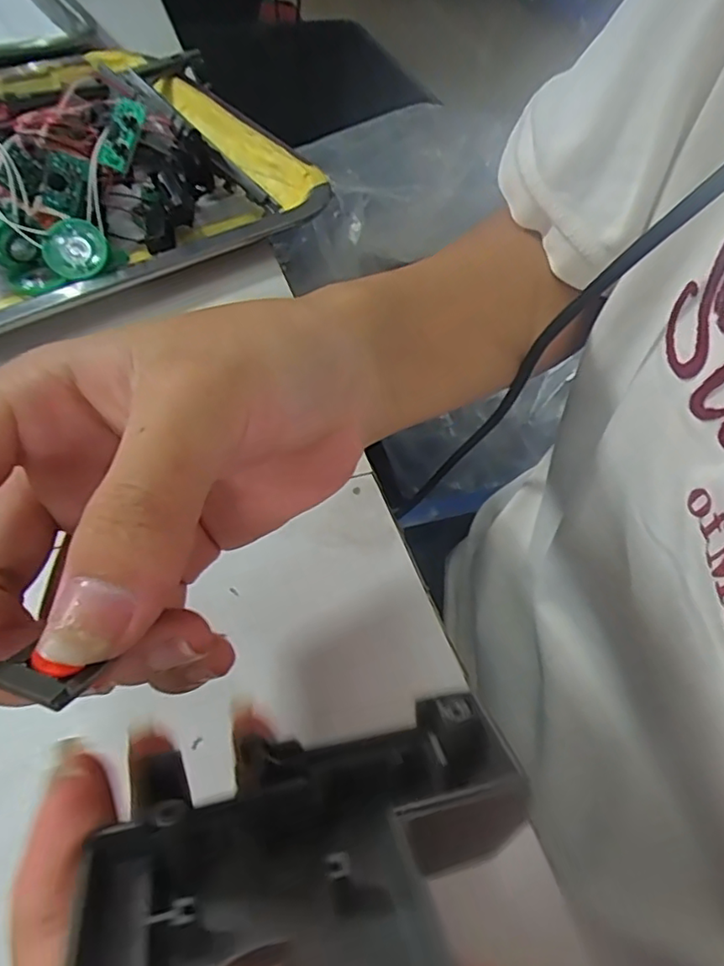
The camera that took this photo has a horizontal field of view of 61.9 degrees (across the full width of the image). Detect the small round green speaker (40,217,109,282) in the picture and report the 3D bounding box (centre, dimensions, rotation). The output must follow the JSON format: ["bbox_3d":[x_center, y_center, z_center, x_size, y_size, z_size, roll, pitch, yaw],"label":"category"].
[{"bbox_3d":[-0.135,-0.110,0.286,0.029,0.007,0.028,0,94,1],"label":"small round green speaker"}]

